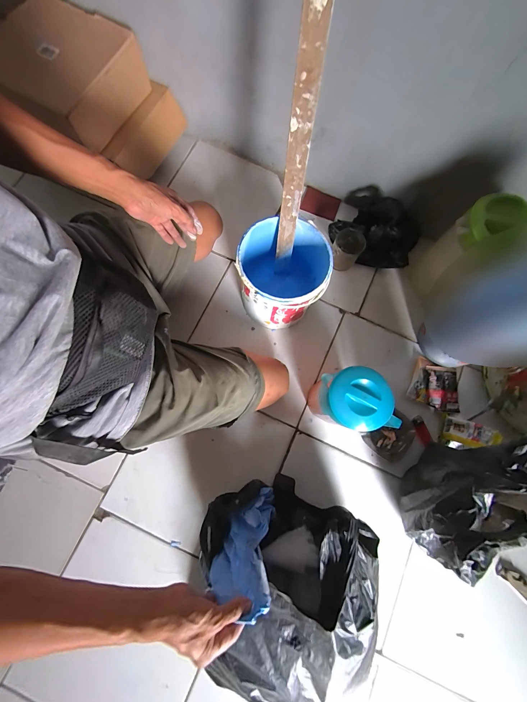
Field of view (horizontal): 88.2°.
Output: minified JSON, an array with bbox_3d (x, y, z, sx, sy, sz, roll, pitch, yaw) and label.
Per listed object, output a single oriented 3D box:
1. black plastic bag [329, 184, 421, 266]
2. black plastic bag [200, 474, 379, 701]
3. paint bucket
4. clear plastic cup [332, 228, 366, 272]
[{"bbox_3d":[0.289,-0.317,0.687,0.211,0.112,0.174,28,77,5],"label":"black plastic bag"},{"bbox_3d":[0.049,0.390,0.469,0.271,0.198,0.284,-14,81,-3],"label":"black plastic bag"},{"bbox_3d":[0.041,-0.151,0.602,0.182,0.192,0.167,0,81,-1],"label":"paint bucket"},{"bbox_3d":[0.201,-0.244,0.677,0.074,0.090,0.075,0,81,-1],"label":"clear plastic cup"}]

